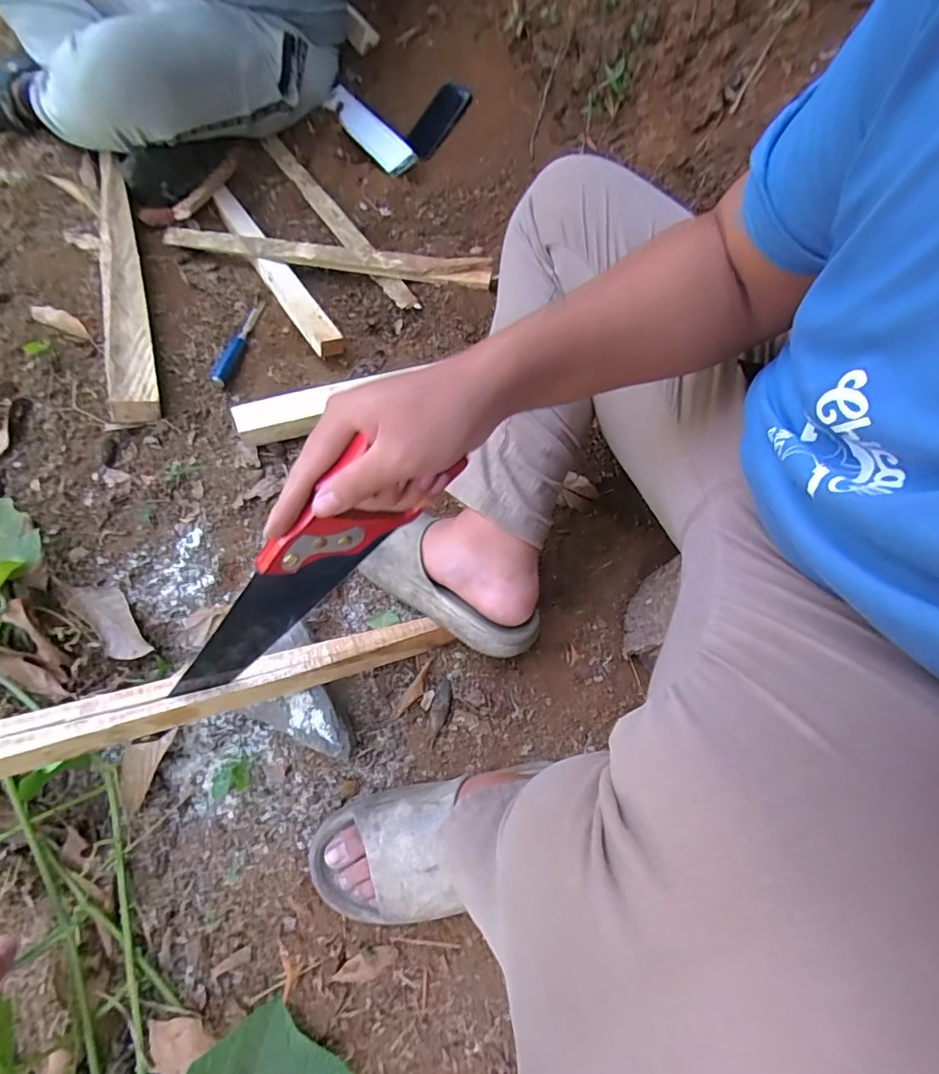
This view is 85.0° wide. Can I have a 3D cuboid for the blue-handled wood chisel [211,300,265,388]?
[{"bbox_3d":[-0.383,-0.330,0.849,0.030,0.030,0.216,6,62,-1],"label":"blue-handled wood chisel"}]

